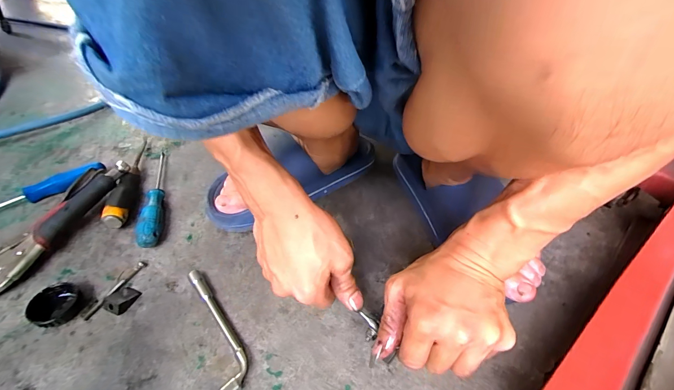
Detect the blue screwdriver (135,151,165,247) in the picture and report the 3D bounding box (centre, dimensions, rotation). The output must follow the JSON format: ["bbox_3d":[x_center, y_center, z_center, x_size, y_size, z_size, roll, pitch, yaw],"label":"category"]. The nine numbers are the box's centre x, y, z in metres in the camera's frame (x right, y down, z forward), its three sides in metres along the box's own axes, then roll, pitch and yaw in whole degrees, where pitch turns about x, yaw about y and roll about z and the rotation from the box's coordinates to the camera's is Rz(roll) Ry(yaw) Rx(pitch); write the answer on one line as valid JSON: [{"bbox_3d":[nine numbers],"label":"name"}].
[{"bbox_3d":[-0.269,-0.006,0.456,0.026,0.032,0.200,-14,46,-15],"label":"blue screwdriver"}]

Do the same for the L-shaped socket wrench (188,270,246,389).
[{"bbox_3d":[-0.125,0.135,0.329,0.029,0.016,0.143,-20,48,-21],"label":"L-shaped socket wrench"}]

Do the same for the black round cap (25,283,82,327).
[{"bbox_3d":[-0.301,0.118,0.335,0.041,0.020,0.044,0,47,0],"label":"black round cap"}]

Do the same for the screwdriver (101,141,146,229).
[{"bbox_3d":[-0.318,-0.032,0.475,0.027,0.036,0.197,-10,46,-12],"label":"screwdriver"}]

